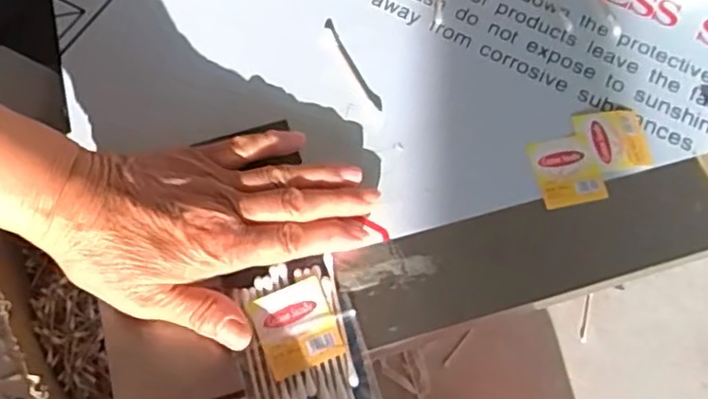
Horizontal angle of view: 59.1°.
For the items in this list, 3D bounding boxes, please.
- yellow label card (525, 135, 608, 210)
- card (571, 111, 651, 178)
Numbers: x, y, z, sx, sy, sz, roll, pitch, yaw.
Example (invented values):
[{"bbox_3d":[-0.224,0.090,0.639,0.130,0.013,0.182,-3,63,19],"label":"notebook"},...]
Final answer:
[{"bbox_3d":[0.128,-0.018,0.376,0.039,0.004,0.043,-11,69,-7],"label":"yellow label card"},{"bbox_3d":[0.161,-0.035,0.387,0.042,0.004,0.041,-9,69,-6],"label":"card"}]

